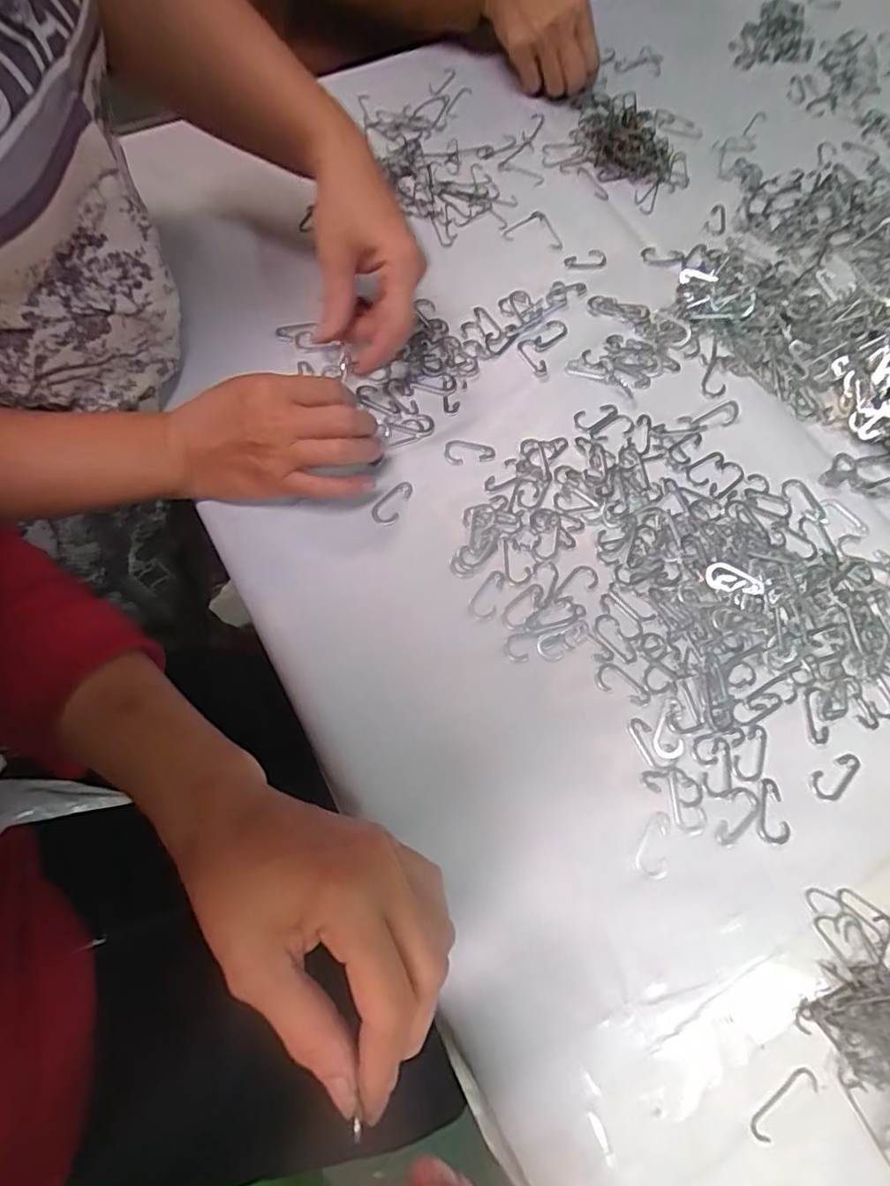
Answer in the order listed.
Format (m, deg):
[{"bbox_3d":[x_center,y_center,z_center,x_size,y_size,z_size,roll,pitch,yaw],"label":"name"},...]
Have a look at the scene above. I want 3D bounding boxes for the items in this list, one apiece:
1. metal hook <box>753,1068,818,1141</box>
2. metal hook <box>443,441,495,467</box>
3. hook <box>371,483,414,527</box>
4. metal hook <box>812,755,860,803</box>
[{"bbox_3d":[0.175,0.264,0.303,0.043,0.004,0.013,-32,75,-13],"label":"metal hook"},{"bbox_3d":[0.017,-0.102,0.427,0.035,0.004,0.018,-8,71,-6],"label":"metal hook"},{"bbox_3d":[-0.035,-0.062,0.409,0.018,0.004,0.037,40,73,11],"label":"hook"},{"bbox_3d":[0.242,0.114,0.362,0.035,0.004,0.019,-27,74,-11],"label":"metal hook"}]

